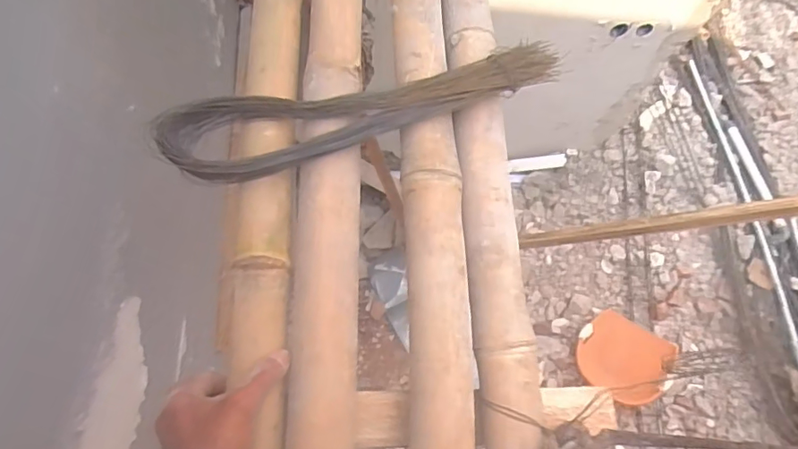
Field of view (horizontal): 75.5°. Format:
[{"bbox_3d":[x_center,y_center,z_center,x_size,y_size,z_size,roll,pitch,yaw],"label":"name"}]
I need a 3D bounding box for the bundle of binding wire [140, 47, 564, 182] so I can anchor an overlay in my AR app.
[{"bbox_3d":[-0.031,-0.121,0.534,0.419,0.042,0.086,-14,71,-8],"label":"bundle of binding wire"}]

